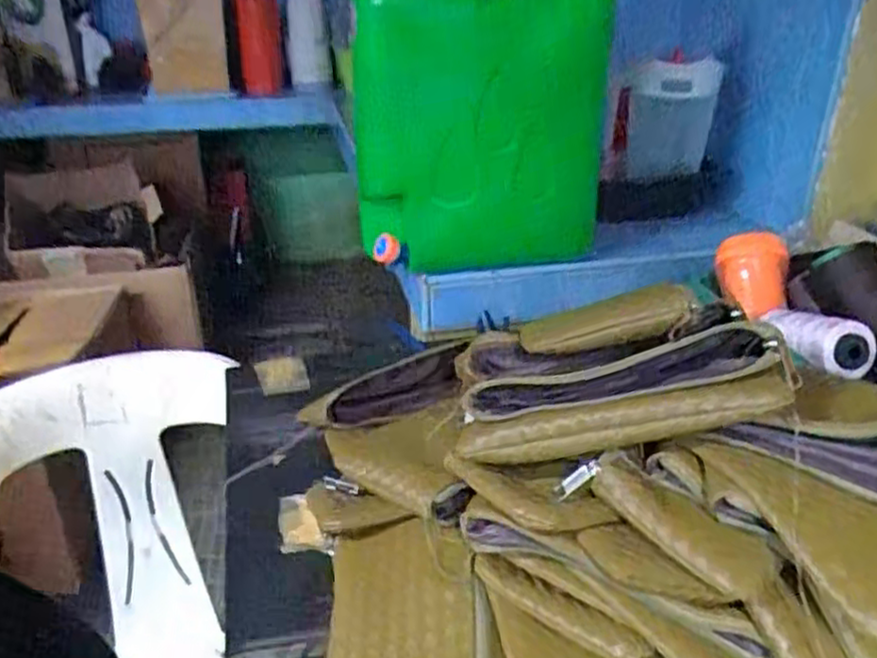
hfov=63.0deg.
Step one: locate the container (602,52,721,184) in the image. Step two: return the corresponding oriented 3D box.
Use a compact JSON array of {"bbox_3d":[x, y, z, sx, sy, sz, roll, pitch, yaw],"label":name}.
[{"bbox_3d":[0.332,-0.345,1.146,0.158,0.182,0.132,-4,30,-3],"label":"container"}]

